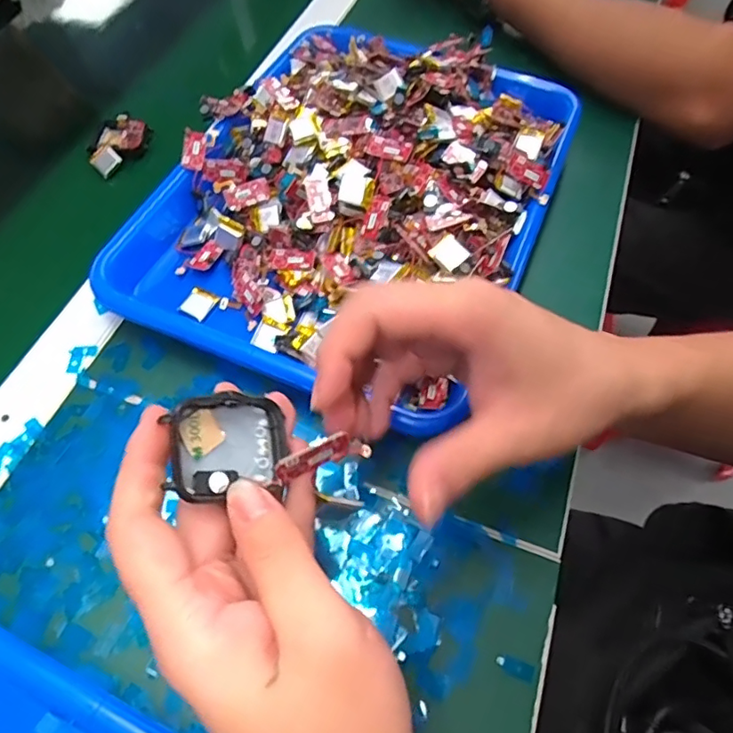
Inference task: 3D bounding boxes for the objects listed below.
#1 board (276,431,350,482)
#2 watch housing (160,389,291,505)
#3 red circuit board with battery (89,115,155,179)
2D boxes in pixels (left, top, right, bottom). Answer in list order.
[{"bbox_3d":[-0.020,0.034,0.202,0.029,0.013,0.005,-22,64,-17],"label":"board"},{"bbox_3d":[-0.051,0.030,0.201,0.044,0.009,0.037,8,69,-37],"label":"watch housing"},{"bbox_3d":[-0.204,-0.181,0.435,0.044,0.011,0.059,12,61,5],"label":"red circuit board with battery"}]

